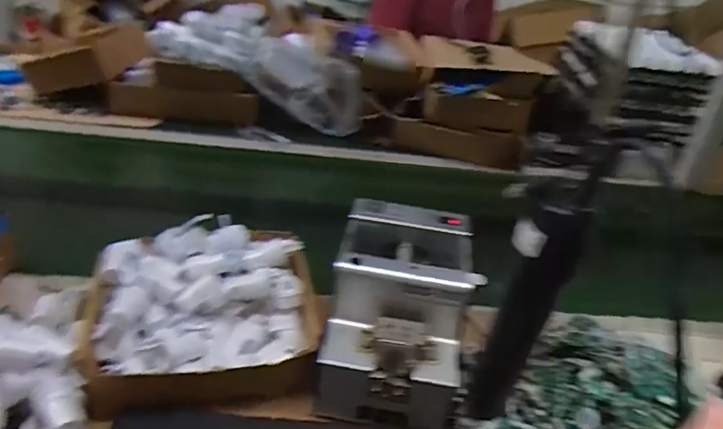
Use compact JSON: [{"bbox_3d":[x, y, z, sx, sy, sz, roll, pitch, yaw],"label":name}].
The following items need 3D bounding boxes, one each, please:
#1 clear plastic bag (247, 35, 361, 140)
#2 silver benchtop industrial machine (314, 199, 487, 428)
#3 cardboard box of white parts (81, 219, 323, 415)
[{"bbox_3d":[-0.105,-0.246,0.995,0.211,0.140,0.123,6,32,-3],"label":"clear plastic bag"},{"bbox_3d":[0.037,0.089,0.514,0.125,0.128,0.171,9,32,3],"label":"silver benchtop industrial machine"},{"bbox_3d":[-0.161,0.093,0.537,0.224,0.078,0.199,-7,35,-22],"label":"cardboard box of white parts"}]

